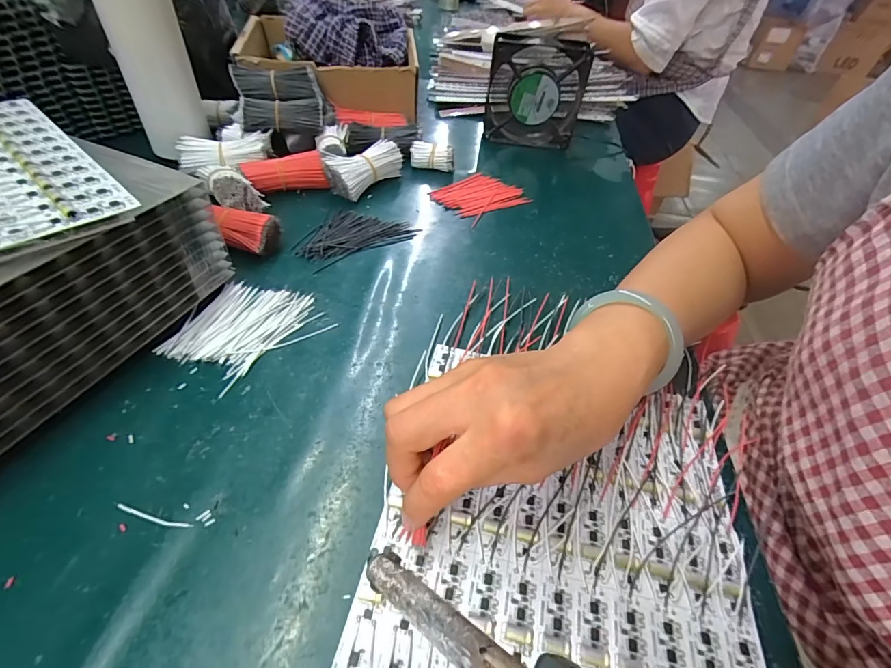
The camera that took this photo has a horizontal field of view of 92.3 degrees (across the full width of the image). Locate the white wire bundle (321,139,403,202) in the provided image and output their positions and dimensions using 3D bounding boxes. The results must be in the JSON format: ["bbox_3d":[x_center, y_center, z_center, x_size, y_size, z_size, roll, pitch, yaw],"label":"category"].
[{"bbox_3d":[-0.090,-0.185,0.476,0.045,0.039,0.087,35,52,24],"label":"white wire bundle"}]

